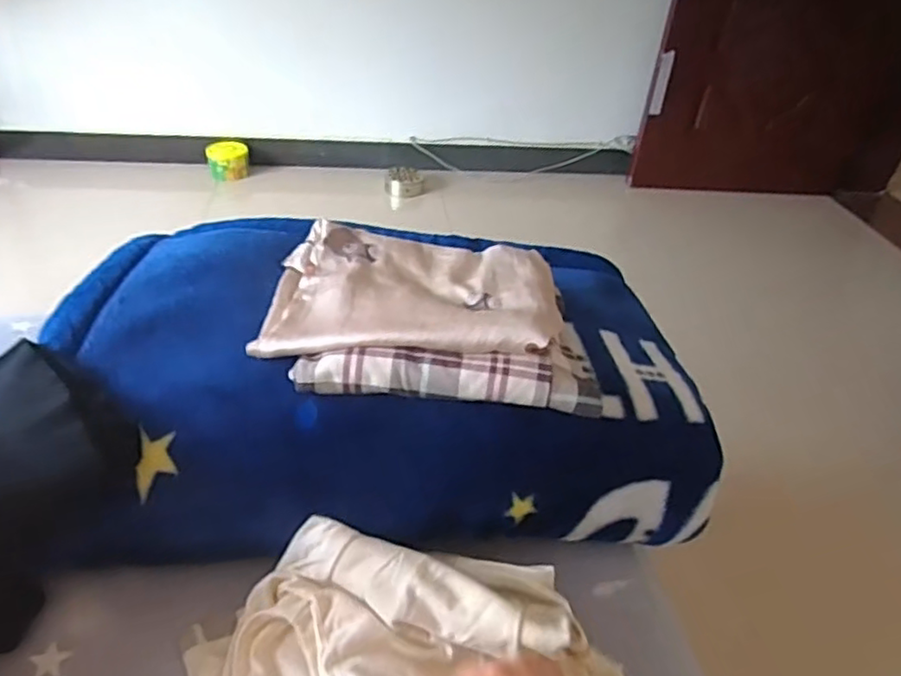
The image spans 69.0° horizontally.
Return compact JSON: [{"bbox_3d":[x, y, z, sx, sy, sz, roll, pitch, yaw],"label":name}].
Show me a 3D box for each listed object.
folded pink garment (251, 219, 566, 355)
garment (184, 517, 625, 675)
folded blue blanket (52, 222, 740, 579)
[{"bbox_3d":[-0.039,-0.054,0.690,0.298,0.066,0.230,6,37,1],"label":"folded pink garment"},{"bbox_3d":[-0.035,0.245,0.533,0.326,0.086,0.205,-10,40,-20],"label":"garment"},{"bbox_3d":[-0.068,0.027,0.729,0.647,0.133,0.429,2,37,-5],"label":"folded blue blanket"}]

